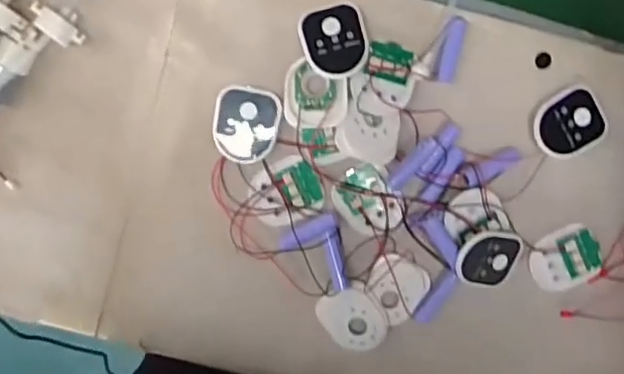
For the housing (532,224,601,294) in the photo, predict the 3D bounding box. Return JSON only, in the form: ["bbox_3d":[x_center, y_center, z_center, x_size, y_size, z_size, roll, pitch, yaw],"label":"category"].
[{"bbox_3d":[0.210,0.059,0.500,0.055,0.013,0.049,-32,99,2],"label":"housing"}]

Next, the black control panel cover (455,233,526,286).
[{"bbox_3d":[0.142,0.057,0.487,0.055,0.007,0.046,11,105,-22],"label":"black control panel cover"}]

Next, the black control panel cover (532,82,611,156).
[{"bbox_3d":[0.206,-0.050,0.482,0.060,0.012,0.049,-42,98,3],"label":"black control panel cover"}]

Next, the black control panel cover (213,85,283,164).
[{"bbox_3d":[-0.051,-0.048,0.471,0.051,0.008,0.058,6,98,-4],"label":"black control panel cover"}]

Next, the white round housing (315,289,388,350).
[{"bbox_3d":[0.033,0.107,0.495,0.044,0.015,0.056,-42,98,3],"label":"white round housing"}]

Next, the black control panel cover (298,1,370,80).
[{"bbox_3d":[0.018,-0.110,0.460,0.049,0.010,0.054,-16,99,-1],"label":"black control panel cover"}]

